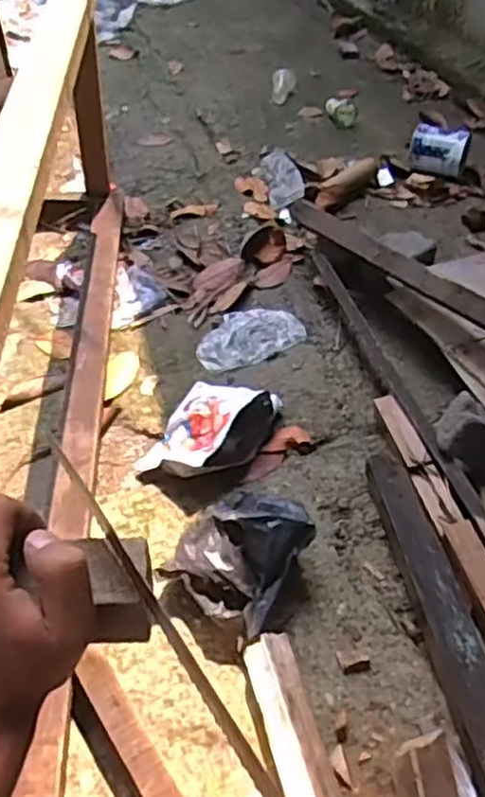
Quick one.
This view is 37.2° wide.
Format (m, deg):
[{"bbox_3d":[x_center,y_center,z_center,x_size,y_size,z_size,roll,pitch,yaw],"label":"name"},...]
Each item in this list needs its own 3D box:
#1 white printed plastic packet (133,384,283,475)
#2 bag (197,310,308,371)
[{"bbox_3d":[-0.054,0.036,1.173,0.167,0.096,0.216,19,50,20],"label":"white printed plastic packet"},{"bbox_3d":[0.009,-0.119,1.398,0.210,0.017,0.135,-26,50,-21],"label":"bag"}]

